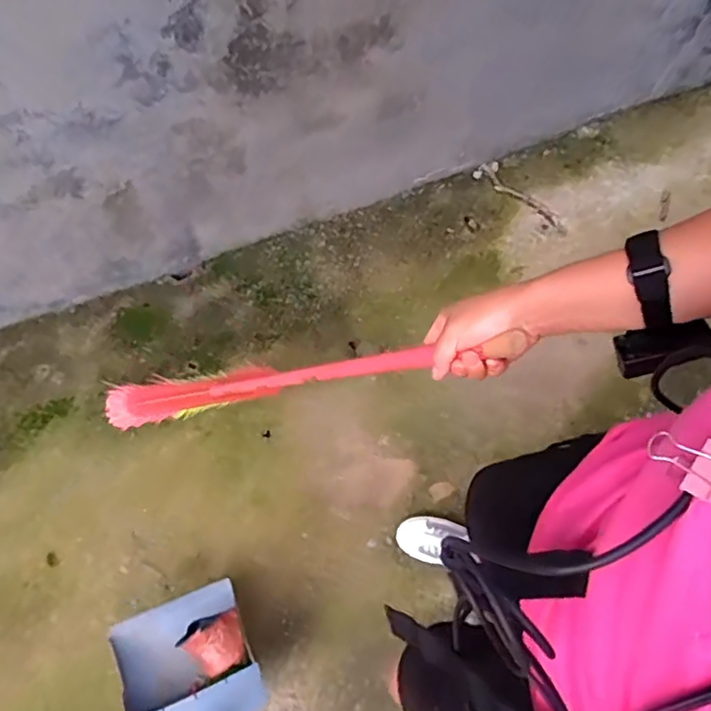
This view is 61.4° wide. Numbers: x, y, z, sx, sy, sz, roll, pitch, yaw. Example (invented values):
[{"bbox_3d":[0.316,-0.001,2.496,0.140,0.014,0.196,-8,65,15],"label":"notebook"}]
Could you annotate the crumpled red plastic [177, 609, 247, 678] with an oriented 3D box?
[{"bbox_3d":[-0.266,0.544,1.127,0.112,0.067,0.100,-16,71,-6],"label":"crumpled red plastic"}]

